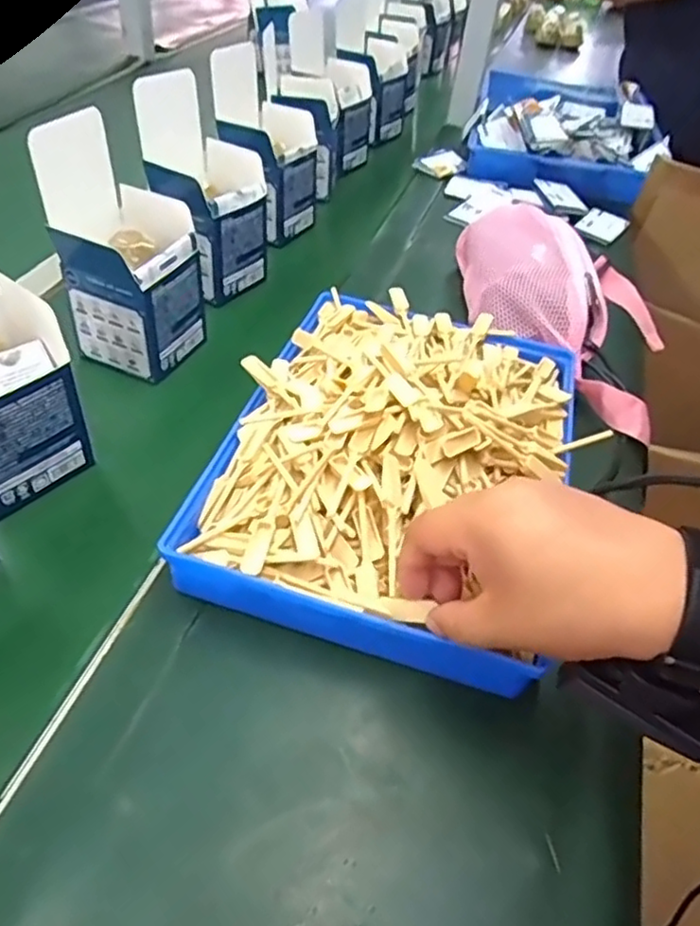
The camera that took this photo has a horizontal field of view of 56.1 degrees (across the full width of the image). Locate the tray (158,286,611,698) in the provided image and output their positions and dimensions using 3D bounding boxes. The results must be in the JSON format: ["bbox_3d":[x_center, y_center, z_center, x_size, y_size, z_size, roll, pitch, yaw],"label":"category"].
[{"bbox_3d":[0.042,-0.027,0.472,0.227,0.073,0.321,17,46,11],"label":"tray"}]

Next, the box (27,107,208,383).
[{"bbox_3d":[-0.178,-0.169,0.536,0.087,0.167,0.093,22,47,16],"label":"box"}]

